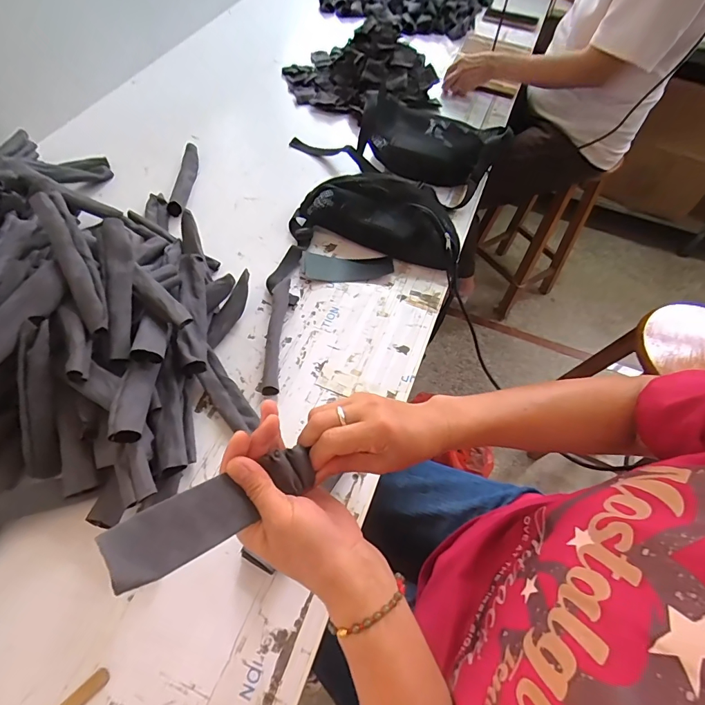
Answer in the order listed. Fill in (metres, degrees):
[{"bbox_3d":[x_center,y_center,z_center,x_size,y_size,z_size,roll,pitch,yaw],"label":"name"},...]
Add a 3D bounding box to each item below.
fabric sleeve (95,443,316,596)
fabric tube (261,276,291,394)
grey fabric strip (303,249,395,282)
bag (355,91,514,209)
[{"bbox_3d":[-0.097,0.113,0.299,0.148,0.019,0.042,-21,62,-33],"label":"fabric sleeve"},{"bbox_3d":[-0.109,-0.020,0.577,0.022,0.020,0.178,2,59,-3],"label":"fabric tube"},{"bbox_3d":[-0.008,-0.144,0.681,0.151,0.012,0.053,5,59,-2],"label":"grey fabric strip"},{"bbox_3d":[0.146,-0.419,0.813,0.279,0.090,0.175,33,62,14],"label":"bag"}]

